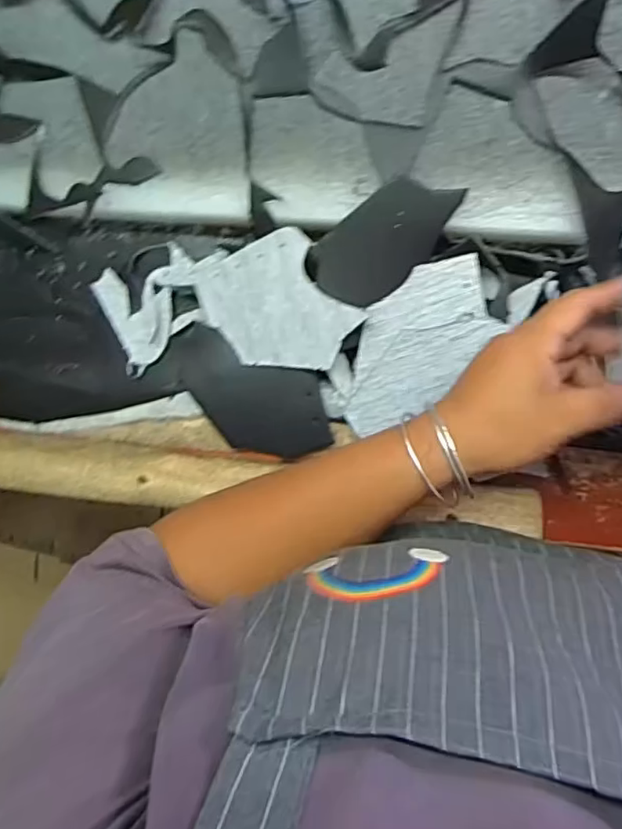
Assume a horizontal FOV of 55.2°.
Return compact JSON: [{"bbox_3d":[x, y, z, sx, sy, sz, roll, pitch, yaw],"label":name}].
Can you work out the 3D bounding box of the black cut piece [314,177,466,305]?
[{"bbox_3d":[0.054,-0.127,0.429,0.109,0.007,0.061,-39,93,16],"label":"black cut piece"}]

